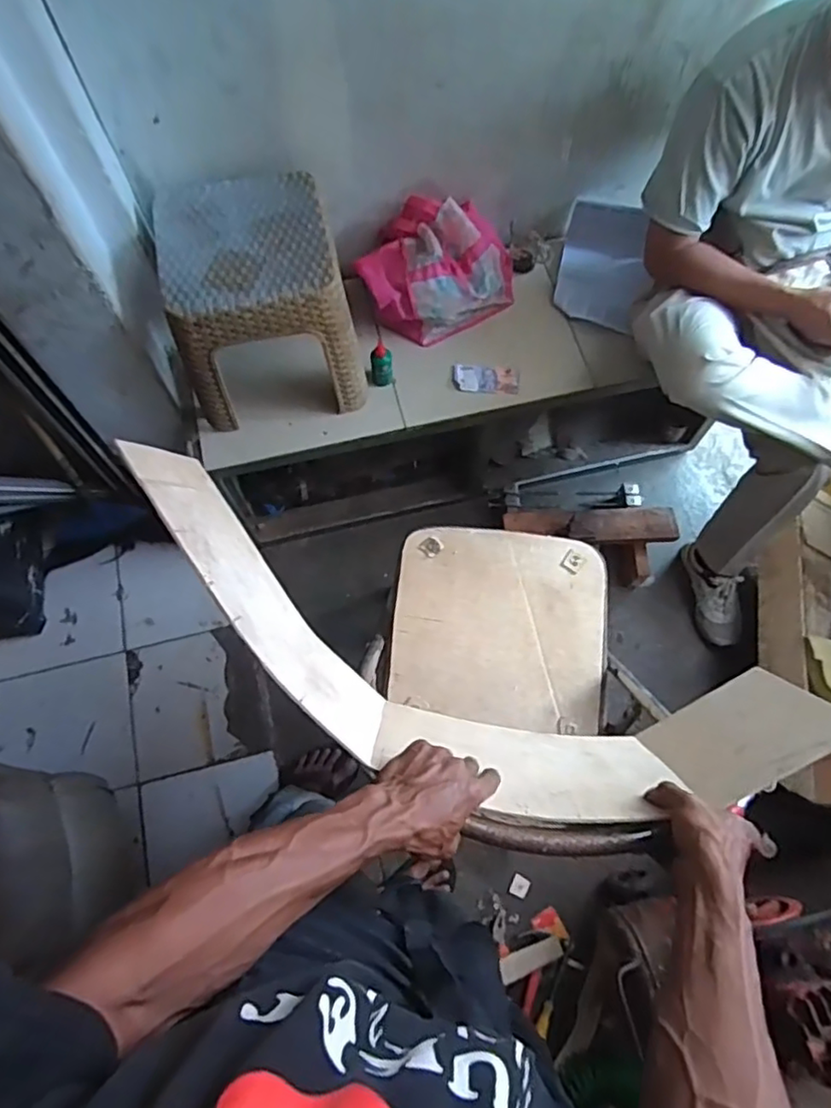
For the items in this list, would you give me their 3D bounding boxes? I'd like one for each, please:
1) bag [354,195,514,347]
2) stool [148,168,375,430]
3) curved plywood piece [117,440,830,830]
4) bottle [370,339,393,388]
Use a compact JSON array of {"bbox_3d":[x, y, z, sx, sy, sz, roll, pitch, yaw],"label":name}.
[{"bbox_3d":[0.048,-0.584,1.257,0.320,0.187,0.210,-20,71,-8],"label":"bag"},{"bbox_3d":[-0.280,-0.461,1.149,0.308,0.286,0.323,-12,70,-6],"label":"stool"},{"bbox_3d":[0.035,0.124,0.677,0.715,0.245,0.232,21,71,0],"label":"curved plywood piece"},{"bbox_3d":[-0.068,-0.375,1.235,0.045,0.085,0.048,-5,70,-3],"label":"bottle"}]

